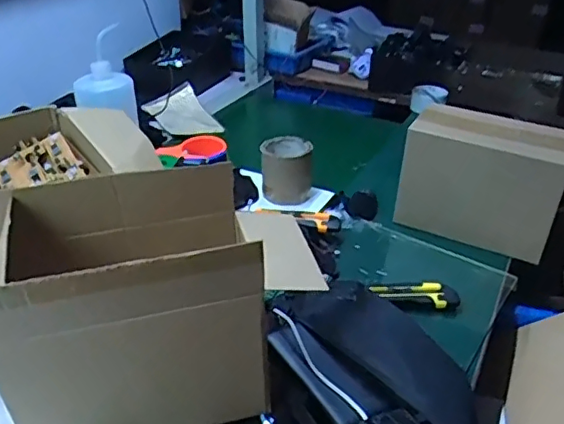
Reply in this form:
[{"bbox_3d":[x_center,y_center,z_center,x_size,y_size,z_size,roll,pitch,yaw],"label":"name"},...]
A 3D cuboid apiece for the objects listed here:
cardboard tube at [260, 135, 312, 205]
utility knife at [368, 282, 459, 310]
[{"bbox_3d":[0.007,-0.072,0.944,0.088,0.082,0.072,13,33,18],"label":"cardboard tube"},{"bbox_3d":[0.179,0.109,0.760,0.110,0.016,0.037,4,32,3],"label":"utility knife"}]

